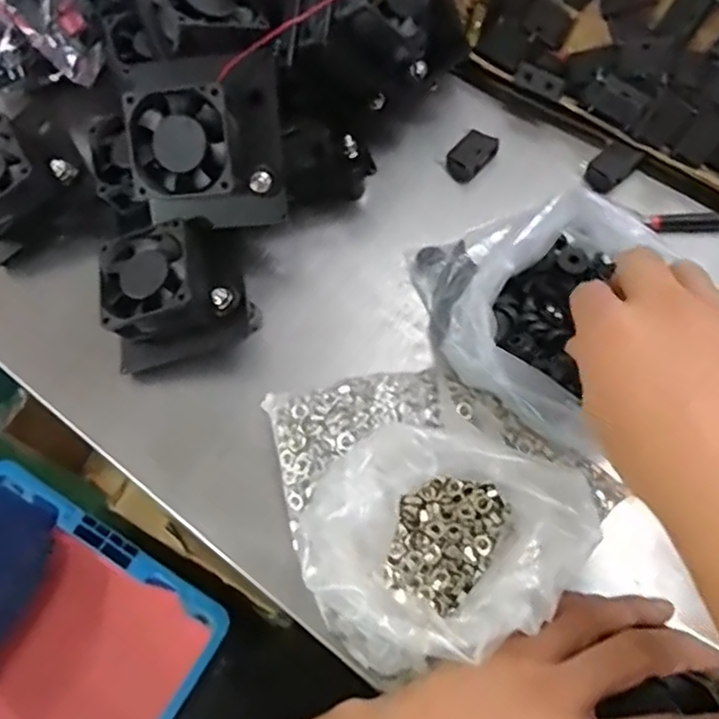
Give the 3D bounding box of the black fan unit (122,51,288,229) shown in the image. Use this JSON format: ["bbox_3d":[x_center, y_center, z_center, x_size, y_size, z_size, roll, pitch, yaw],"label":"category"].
[{"bbox_3d":[-0.092,-0.128,0.394,0.095,0.050,0.097,-7,108,3],"label":"black fan unit"}]

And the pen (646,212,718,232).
[{"bbox_3d":[0.231,-0.092,0.433,0.077,0.007,0.011,-2,68,1],"label":"pen"}]

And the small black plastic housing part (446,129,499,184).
[{"bbox_3d":[0.080,-0.145,0.465,0.025,0.020,0.034,40,74,16],"label":"small black plastic housing part"}]

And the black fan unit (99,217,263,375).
[{"bbox_3d":[-0.112,-0.040,0.411,0.089,0.053,0.081,-14,68,-4],"label":"black fan unit"}]

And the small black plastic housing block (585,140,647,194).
[{"bbox_3d":[0.175,-0.134,0.454,0.042,0.011,0.026,-43,73,-14],"label":"small black plastic housing block"}]

